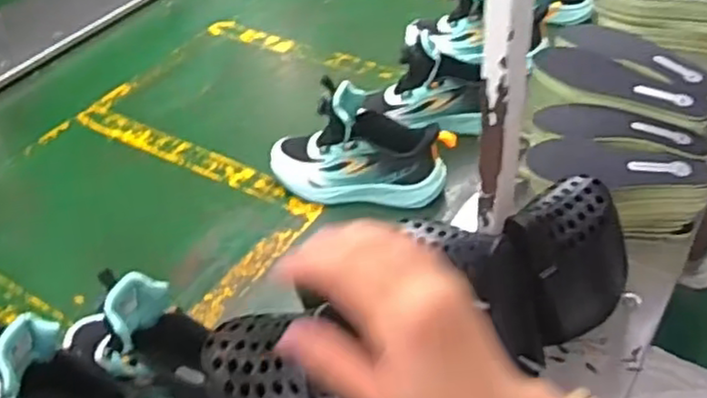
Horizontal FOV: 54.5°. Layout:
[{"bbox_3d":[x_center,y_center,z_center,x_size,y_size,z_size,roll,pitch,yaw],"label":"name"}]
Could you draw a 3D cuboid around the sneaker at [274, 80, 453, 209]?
[{"bbox_3d":[0.003,-0.061,0.830,0.222,0.134,0.083,3,44,11],"label":"sneaker"}]

